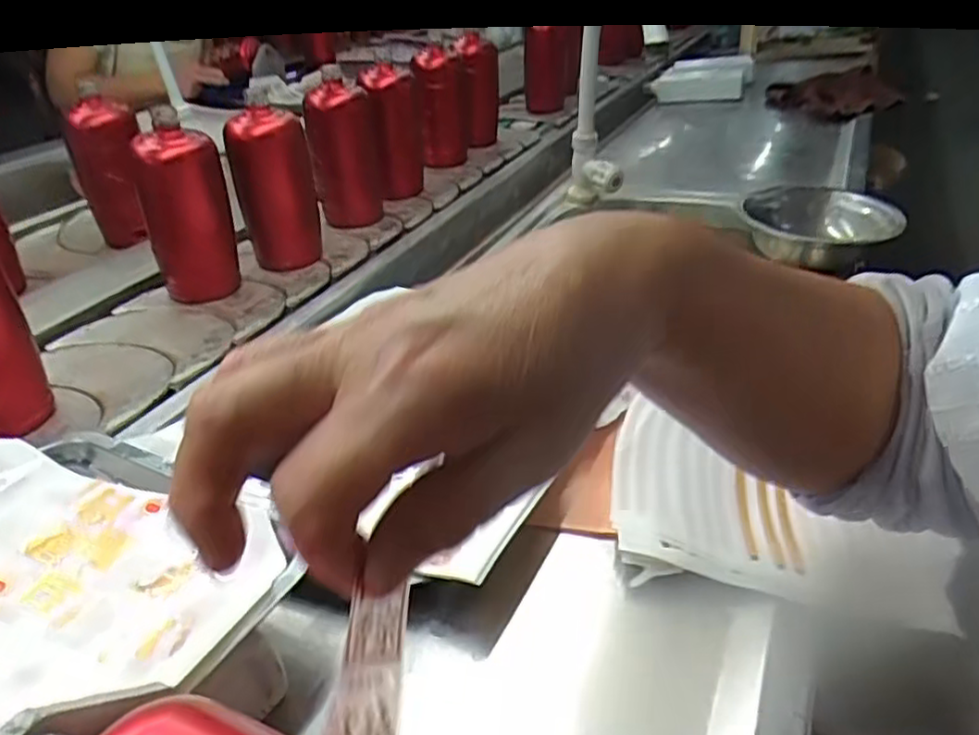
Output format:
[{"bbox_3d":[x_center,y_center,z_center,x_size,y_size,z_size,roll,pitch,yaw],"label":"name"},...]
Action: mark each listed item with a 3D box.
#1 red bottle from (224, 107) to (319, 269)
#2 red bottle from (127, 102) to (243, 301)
[{"bbox_3d":[-0.242,-0.202,0.785,0.076,0.161,0.068,-20,37,-21],"label":"red bottle"},{"bbox_3d":[-0.316,-0.164,0.731,0.063,0.172,0.081,24,42,35],"label":"red bottle"}]

